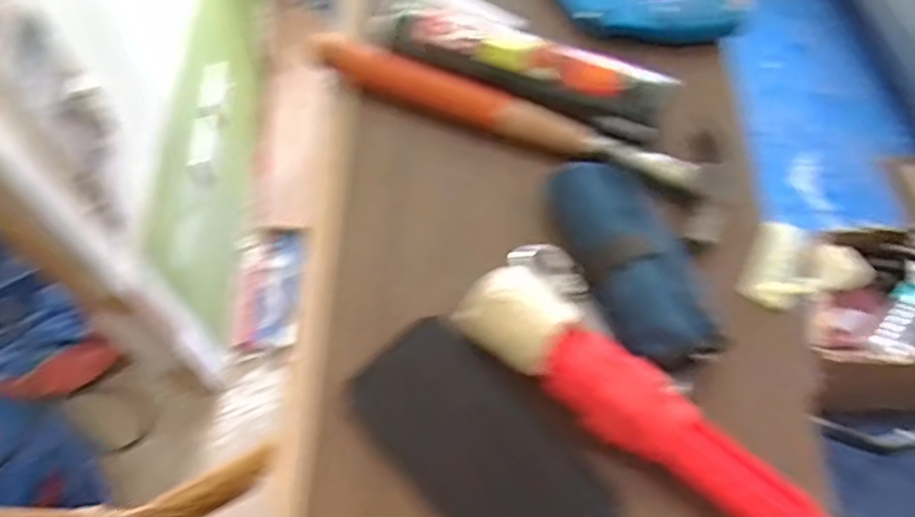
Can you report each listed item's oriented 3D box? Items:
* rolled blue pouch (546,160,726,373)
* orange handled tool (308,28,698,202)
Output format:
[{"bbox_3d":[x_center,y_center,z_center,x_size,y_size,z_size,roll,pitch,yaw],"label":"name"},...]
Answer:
[{"bbox_3d":[0.113,0.002,0.458,0.063,0.051,0.148,-18,63,-9],"label":"rolled blue pouch"},{"bbox_3d":[0.030,-0.109,0.518,0.298,0.026,0.025,23,64,12],"label":"orange handled tool"}]

